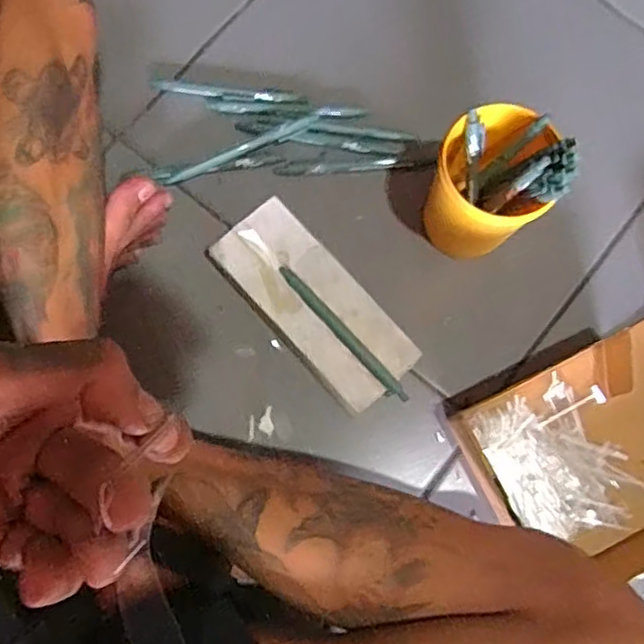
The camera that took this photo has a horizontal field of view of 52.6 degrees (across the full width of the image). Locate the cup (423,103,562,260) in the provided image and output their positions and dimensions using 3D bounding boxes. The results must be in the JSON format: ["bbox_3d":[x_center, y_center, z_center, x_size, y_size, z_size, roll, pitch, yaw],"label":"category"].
[{"bbox_3d":[0.127,-0.106,0.530,0.078,0.133,0.081,0,79,-2],"label":"cup"}]

